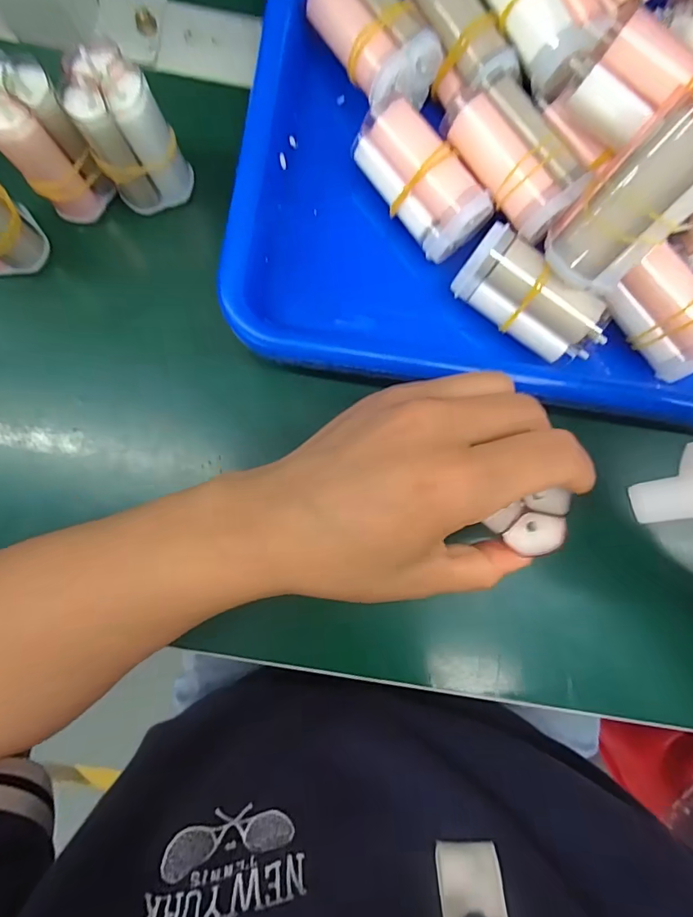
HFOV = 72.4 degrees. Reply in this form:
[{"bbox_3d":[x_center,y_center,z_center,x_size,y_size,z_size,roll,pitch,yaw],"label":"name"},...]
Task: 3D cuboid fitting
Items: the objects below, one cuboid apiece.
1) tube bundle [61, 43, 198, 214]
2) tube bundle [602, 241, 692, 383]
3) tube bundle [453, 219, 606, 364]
[{"bbox_3d":[-0.096,-0.144,0.212,0.034,0.064,0.027,-19,87,-3],"label":"tube bundle"},{"bbox_3d":[0.145,-0.064,0.213,0.029,0.024,0.053,-36,88,-4],"label":"tube bundle"},{"bbox_3d":[0.083,-0.070,0.210,0.067,0.022,0.027,37,86,1],"label":"tube bundle"}]

